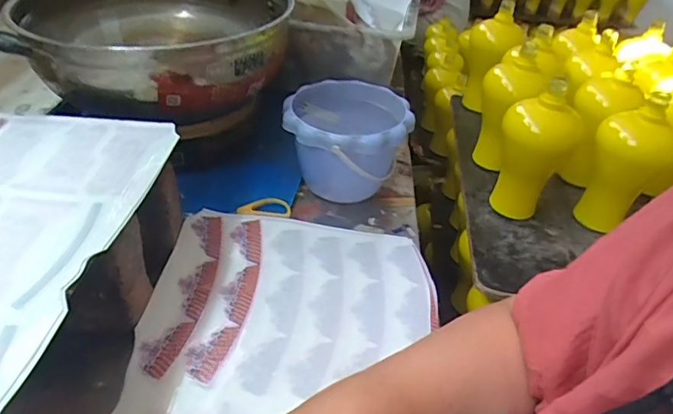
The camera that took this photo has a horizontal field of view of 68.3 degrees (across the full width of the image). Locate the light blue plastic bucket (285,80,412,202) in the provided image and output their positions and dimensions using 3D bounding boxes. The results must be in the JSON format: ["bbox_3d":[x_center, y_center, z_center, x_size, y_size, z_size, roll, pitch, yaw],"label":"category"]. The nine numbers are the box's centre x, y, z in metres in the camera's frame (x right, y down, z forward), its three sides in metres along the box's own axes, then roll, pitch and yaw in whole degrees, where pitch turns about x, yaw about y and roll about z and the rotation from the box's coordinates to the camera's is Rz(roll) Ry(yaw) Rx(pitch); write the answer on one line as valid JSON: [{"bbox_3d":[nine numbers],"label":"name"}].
[{"bbox_3d":[0.009,-0.080,0.642,0.146,0.115,0.159,5,38,-4],"label":"light blue plastic bucket"}]

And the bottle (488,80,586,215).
[{"bbox_3d":[0.274,-0.066,0.710,0.099,0.211,0.093,21,39,16],"label":"bottle"}]

